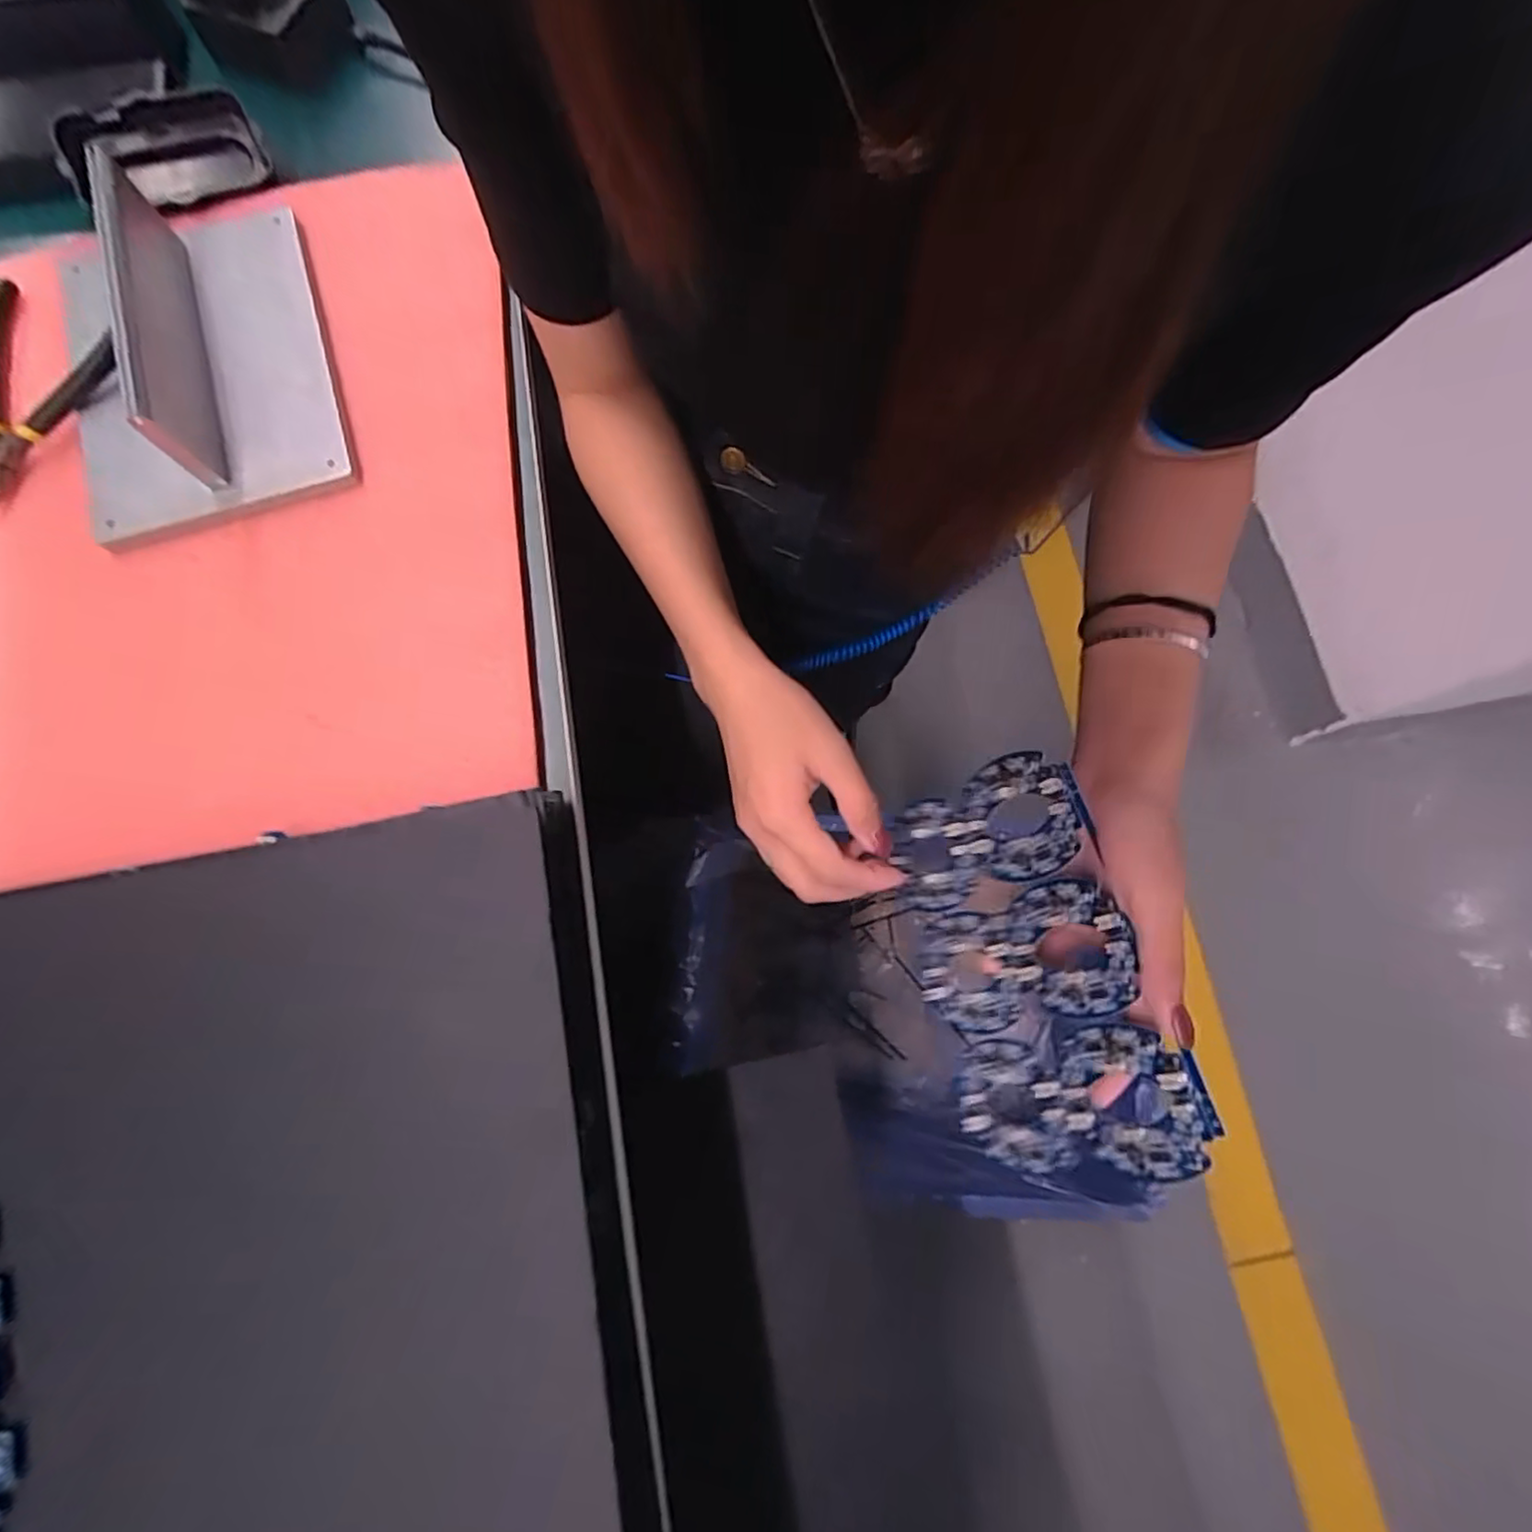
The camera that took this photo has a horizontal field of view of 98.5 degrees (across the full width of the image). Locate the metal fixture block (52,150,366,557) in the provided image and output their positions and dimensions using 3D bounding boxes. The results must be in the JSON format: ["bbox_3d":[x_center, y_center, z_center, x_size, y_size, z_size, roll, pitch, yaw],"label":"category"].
[{"bbox_3d":[-0.328,-0.235,0.367,0.141,0.057,0.200,-18,77,-5],"label":"metal fixture block"}]

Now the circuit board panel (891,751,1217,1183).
[{"bbox_3d":[0.134,0.104,0.353,0.009,0.127,0.199,2,63,-38],"label":"circuit board panel"}]

